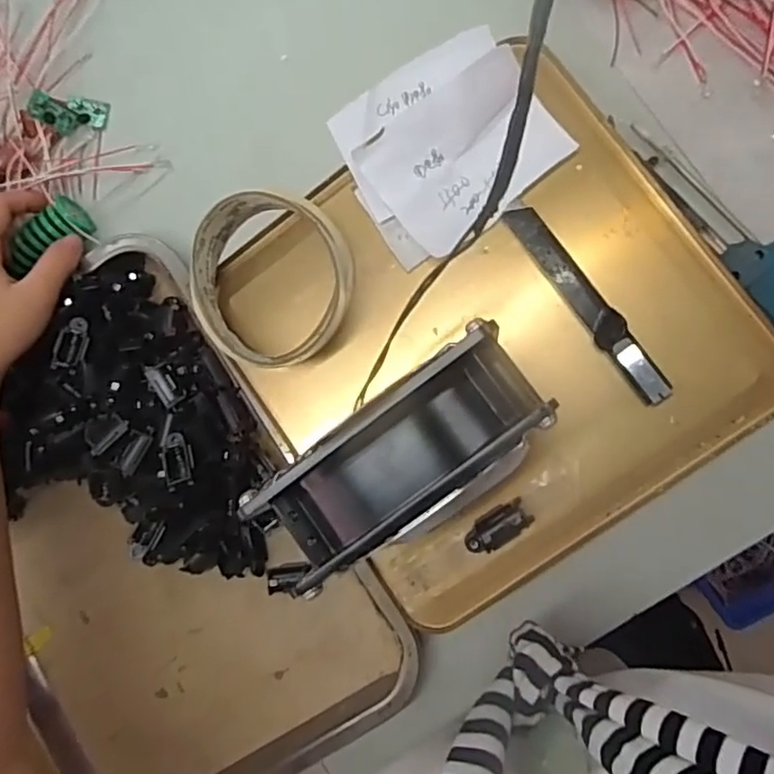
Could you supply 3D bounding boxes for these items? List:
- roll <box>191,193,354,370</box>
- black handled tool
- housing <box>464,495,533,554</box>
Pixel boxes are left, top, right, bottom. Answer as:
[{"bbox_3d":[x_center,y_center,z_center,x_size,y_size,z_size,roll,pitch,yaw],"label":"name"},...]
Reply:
[{"bbox_3d":[-0.061,-0.059,0.336,0.081,0.039,0.081,-11,87,9],"label":"roll"},{"bbox_3d":[0.103,-0.044,0.325,0.017,0.013,0.121,-34,84,7],"label":"black handled tool"},{"bbox_3d":[0.057,0.073,0.328,0.036,0.014,0.017,-30,84,8],"label":"housing"}]

